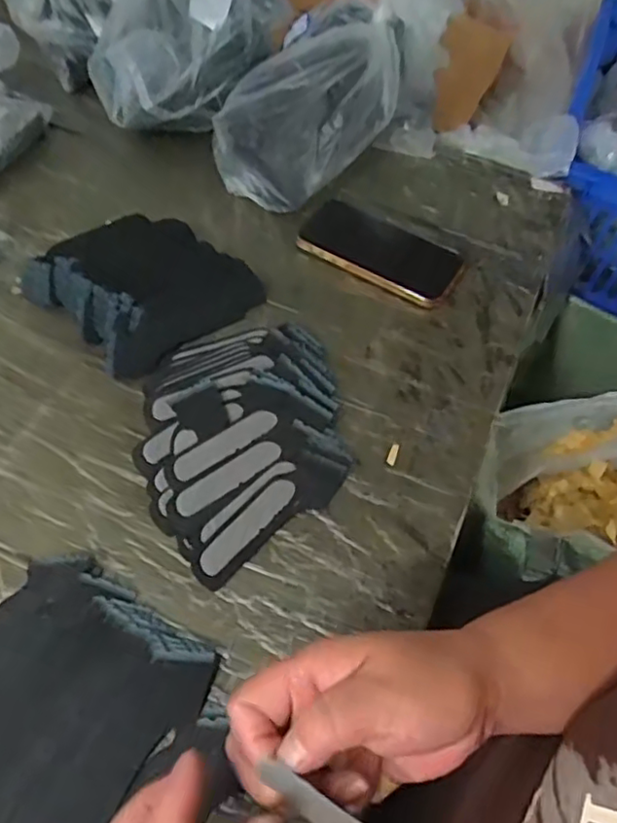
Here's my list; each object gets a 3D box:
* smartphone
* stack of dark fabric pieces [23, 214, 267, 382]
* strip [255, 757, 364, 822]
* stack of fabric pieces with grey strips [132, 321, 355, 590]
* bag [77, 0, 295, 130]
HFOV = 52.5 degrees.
[{"bbox_3d":[0.065,-0.148,0.579,0.152,0.017,0.081,28,55,17],"label":"smartphone"},{"bbox_3d":[-0.141,-0.113,0.525,0.157,0.032,0.150,40,59,21],"label":"stack of dark fabric pieces"},{"bbox_3d":[0.014,0.168,0.256,0.074,0.015,0.005,37,15,-6],"label":"strip"},{"bbox_3d":[-0.048,0.005,0.450,0.173,0.029,0.165,-32,63,-26],"label":"stack of fabric pieces with grey strips"},{"bbox_3d":[-0.115,-0.412,0.583,0.201,0.273,0.144,-8,55,-12],"label":"bag"}]

